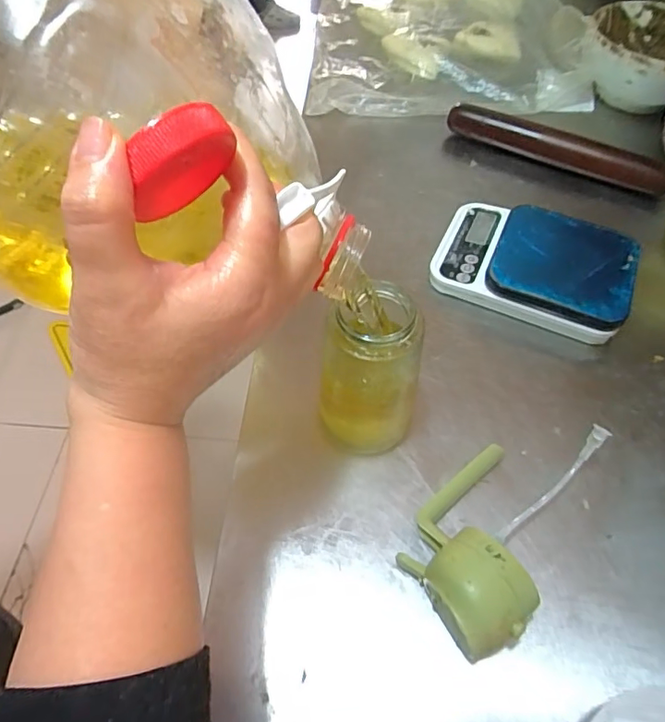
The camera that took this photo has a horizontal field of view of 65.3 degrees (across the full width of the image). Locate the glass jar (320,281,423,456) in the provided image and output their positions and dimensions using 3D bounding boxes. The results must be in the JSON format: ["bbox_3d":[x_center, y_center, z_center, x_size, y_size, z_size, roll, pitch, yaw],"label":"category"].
[{"bbox_3d":[0.032,0.012,0.375,0.060,0.151,0.060,1,56,-2],"label":"glass jar"}]

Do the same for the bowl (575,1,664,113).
[{"bbox_3d":[0.432,-0.413,0.715,0.159,0.079,0.178,32,60,19],"label":"bowl"}]

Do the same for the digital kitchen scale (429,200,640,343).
[{"bbox_3d":[0.202,-0.097,0.524,0.182,0.041,0.132,22,57,12],"label":"digital kitchen scale"}]

